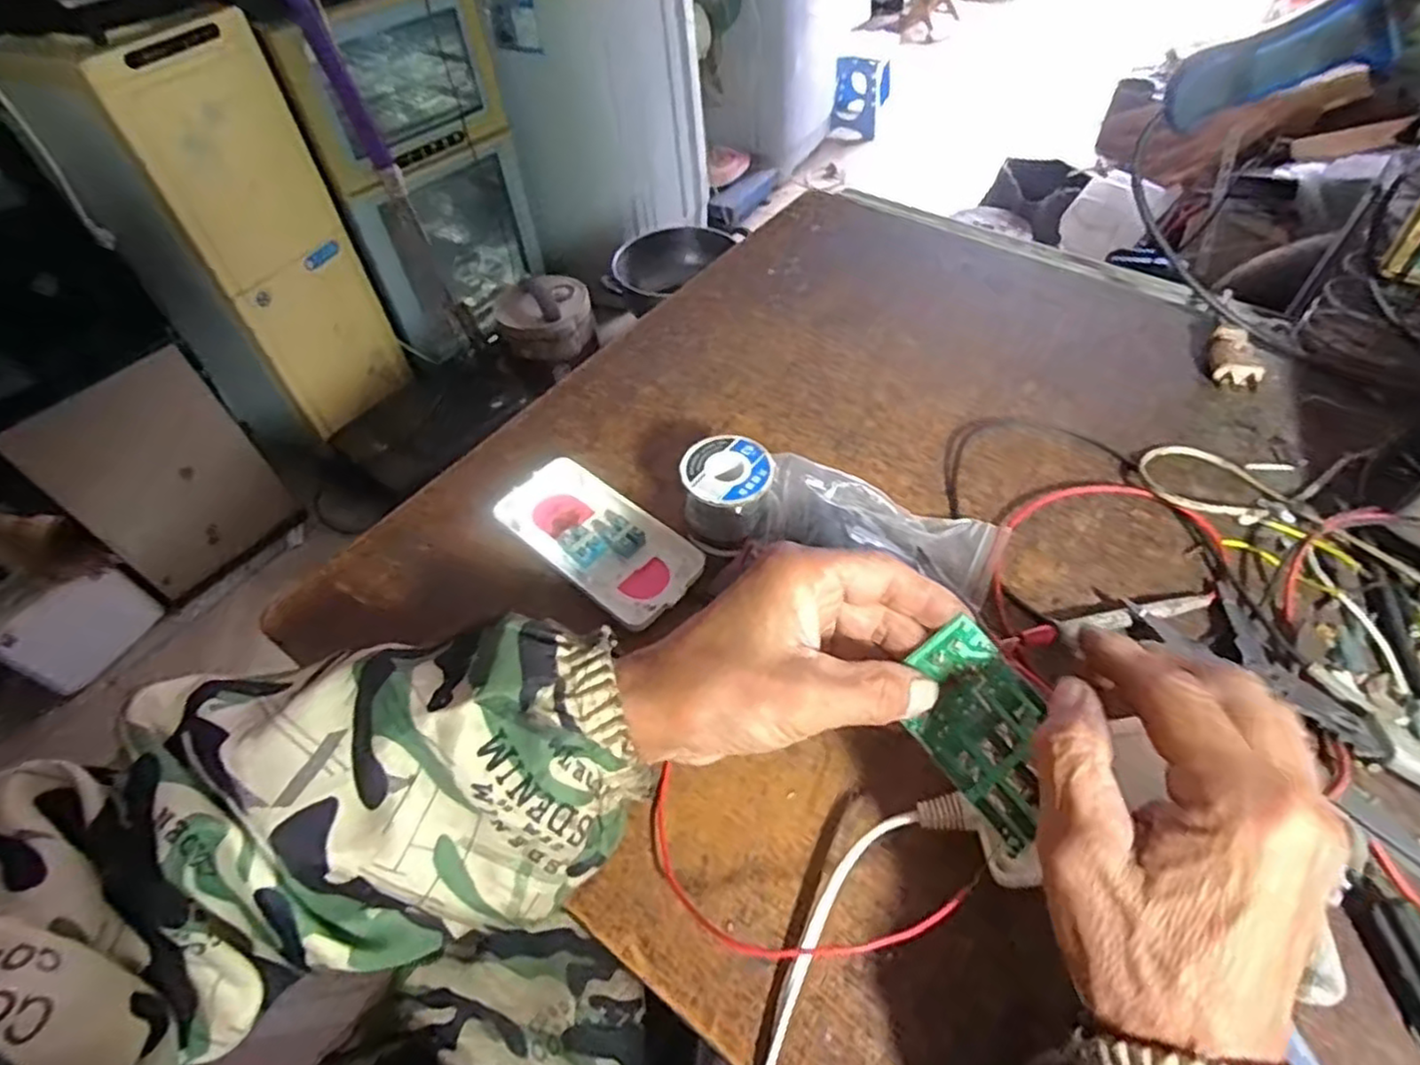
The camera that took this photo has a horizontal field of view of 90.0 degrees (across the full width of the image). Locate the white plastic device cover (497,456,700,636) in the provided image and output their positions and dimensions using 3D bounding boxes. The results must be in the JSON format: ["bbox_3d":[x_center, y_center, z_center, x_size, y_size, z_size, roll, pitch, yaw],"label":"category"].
[{"bbox_3d":[-0.065,0.002,0.420,0.127,0.018,0.065,33,60,27],"label":"white plastic device cover"}]

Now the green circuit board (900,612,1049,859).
[{"bbox_3d":[0.115,0.082,0.293,0.049,0.005,0.081,-40,78,3],"label":"green circuit board"}]

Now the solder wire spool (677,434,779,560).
[{"bbox_3d":[0.010,-0.022,0.417,0.053,0.048,0.052,-4,51,1],"label":"solder wire spool"}]

